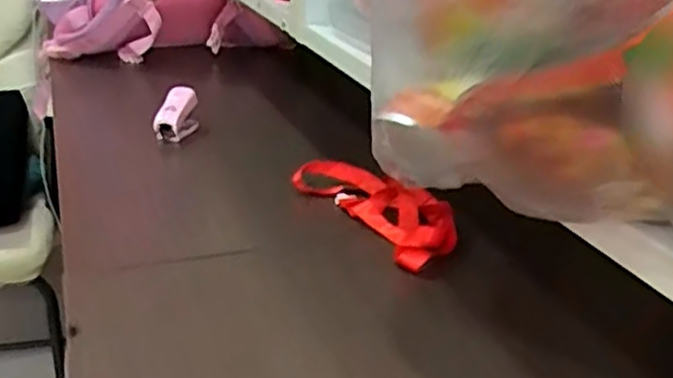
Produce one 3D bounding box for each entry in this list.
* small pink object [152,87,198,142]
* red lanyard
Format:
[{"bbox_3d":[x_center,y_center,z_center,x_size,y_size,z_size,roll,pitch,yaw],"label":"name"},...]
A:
[{"bbox_3d":[-0.158,-0.076,0.682,0.025,0.044,0.054,7,25,11],"label":"small pink object"},{"bbox_3d":[0.038,0.013,0.535,0.075,0.022,0.155,-13,29,-31],"label":"red lanyard"}]

